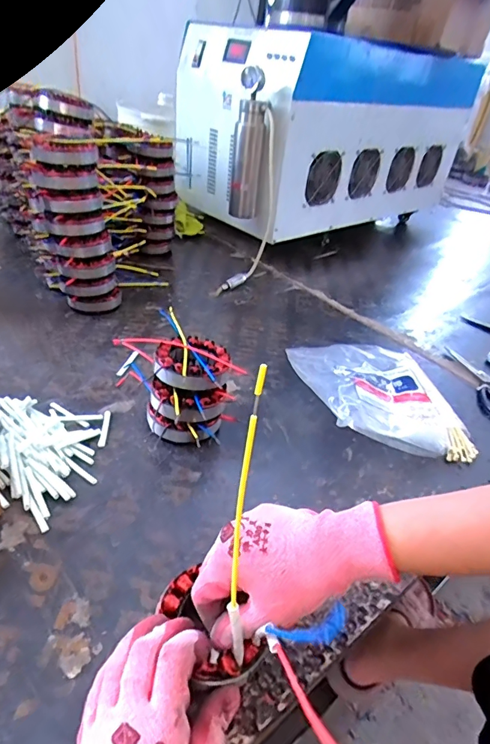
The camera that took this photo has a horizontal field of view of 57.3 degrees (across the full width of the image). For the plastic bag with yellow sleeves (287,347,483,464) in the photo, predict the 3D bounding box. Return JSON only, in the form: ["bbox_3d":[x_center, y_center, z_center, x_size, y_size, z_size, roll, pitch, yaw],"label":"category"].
[{"bbox_3d":[0.181,0.012,0.622,0.195,0.057,0.252,1,35,-8],"label":"plastic bag with yellow sleeves"}]

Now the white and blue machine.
[{"bbox_3d":[0.242,-0.631,1.193,0.835,0.368,0.381,-21,45,-35],"label":"white and blue machine"}]

